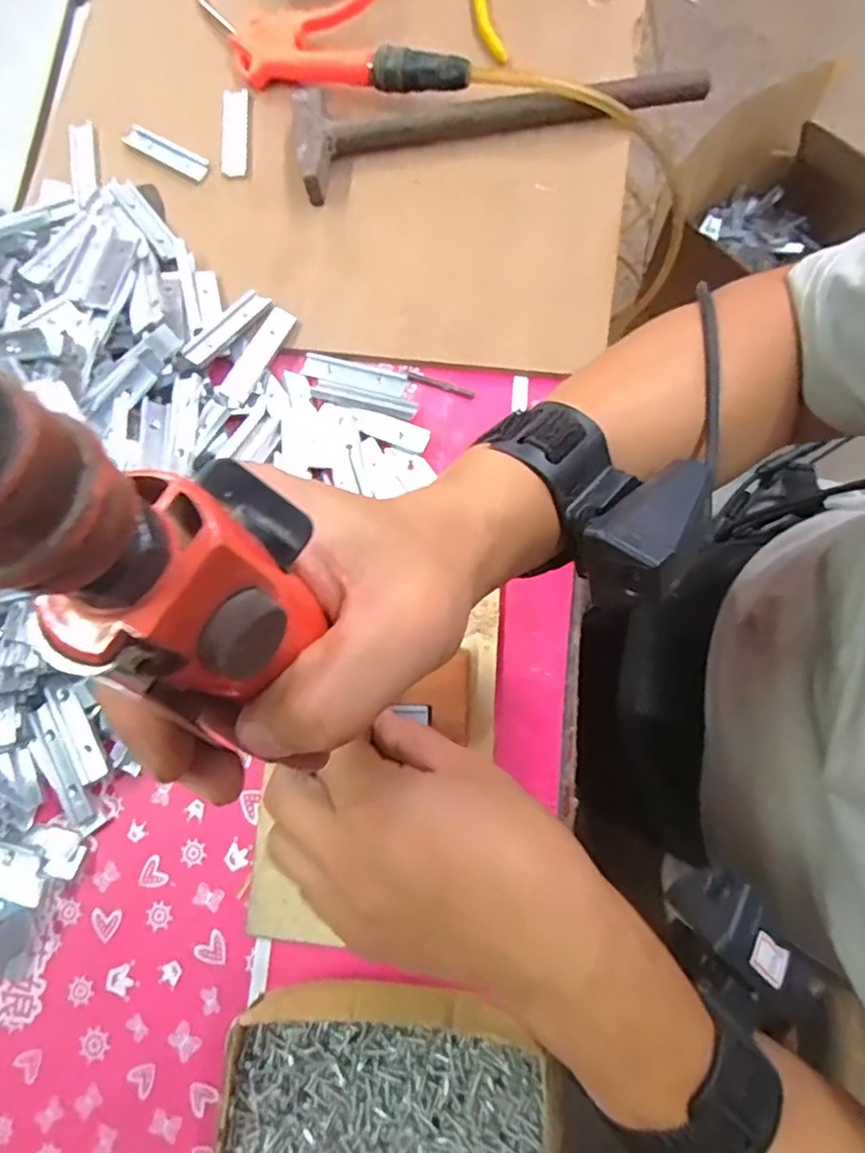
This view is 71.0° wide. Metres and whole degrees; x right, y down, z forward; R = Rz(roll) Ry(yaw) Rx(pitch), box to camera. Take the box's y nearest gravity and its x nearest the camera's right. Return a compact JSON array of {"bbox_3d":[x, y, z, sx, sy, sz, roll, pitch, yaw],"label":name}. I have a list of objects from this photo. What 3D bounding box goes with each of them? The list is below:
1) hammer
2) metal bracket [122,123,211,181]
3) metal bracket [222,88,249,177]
[{"bbox_3d":[0.044,-0.363,0.473,0.305,0.048,0.077,-11,77,1],"label":"hammer"},{"bbox_3d":[-0.216,-0.347,0.496,0.076,0.006,0.020,28,81,9],"label":"metal bracket"},{"bbox_3d":[-0.159,-0.360,0.493,0.021,0.011,0.078,-2,78,3],"label":"metal bracket"}]

